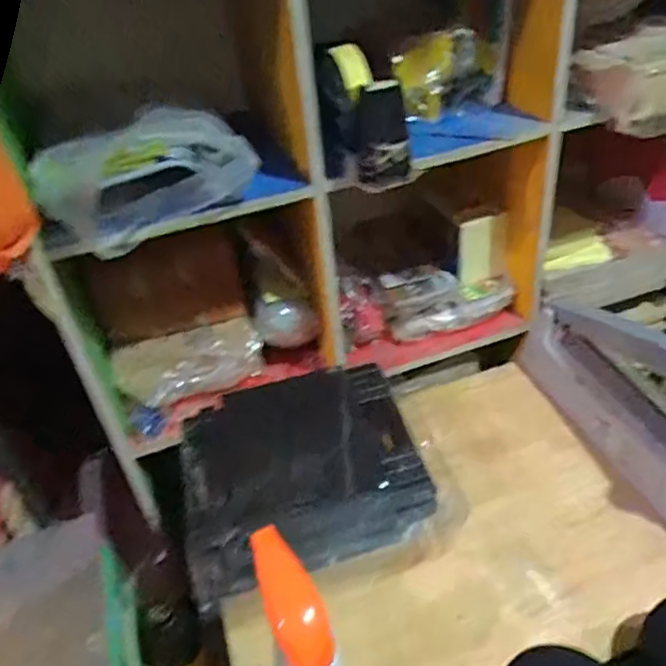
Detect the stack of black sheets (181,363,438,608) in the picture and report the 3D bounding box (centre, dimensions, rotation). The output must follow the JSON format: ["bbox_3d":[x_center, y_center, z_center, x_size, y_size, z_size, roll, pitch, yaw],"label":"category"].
[{"bbox_3d":[-0.039,0.151,0.705,0.262,0.068,0.220,-14,38,-8],"label":"stack of black sheets"}]

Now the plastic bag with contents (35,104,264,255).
[{"bbox_3d":[-0.184,-0.155,0.620,0.209,0.103,0.075,-11,38,-5],"label":"plastic bag with contents"}]

